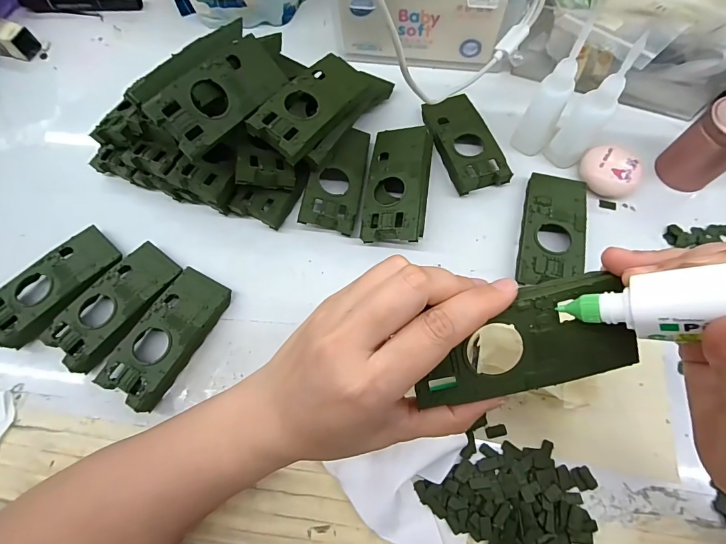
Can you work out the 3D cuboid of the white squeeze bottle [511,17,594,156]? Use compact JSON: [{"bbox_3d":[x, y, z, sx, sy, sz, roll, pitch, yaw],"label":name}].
[{"bbox_3d":[0.153,-0.140,0.309,0.028,0.107,0.028,33,73,15],"label":"white squeeze bottle"}]

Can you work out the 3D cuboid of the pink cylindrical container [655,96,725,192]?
[{"bbox_3d":[0.281,-0.101,0.311,0.038,0.068,0.043,-41,72,-13],"label":"pink cylindrical container"}]

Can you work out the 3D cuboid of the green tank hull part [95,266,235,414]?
[{"bbox_3d":[-0.150,0.048,0.297,0.048,0.019,0.103,26,71,12],"label":"green tank hull part"}]

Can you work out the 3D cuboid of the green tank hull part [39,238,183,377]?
[{"bbox_3d":[-0.195,0.025,0.304,0.053,0.014,0.103,33,73,14],"label":"green tank hull part"}]

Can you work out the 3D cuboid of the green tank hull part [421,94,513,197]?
[{"bbox_3d":[0.091,-0.119,0.351,0.047,0.020,0.102,-17,68,-4],"label":"green tank hull part"}]

